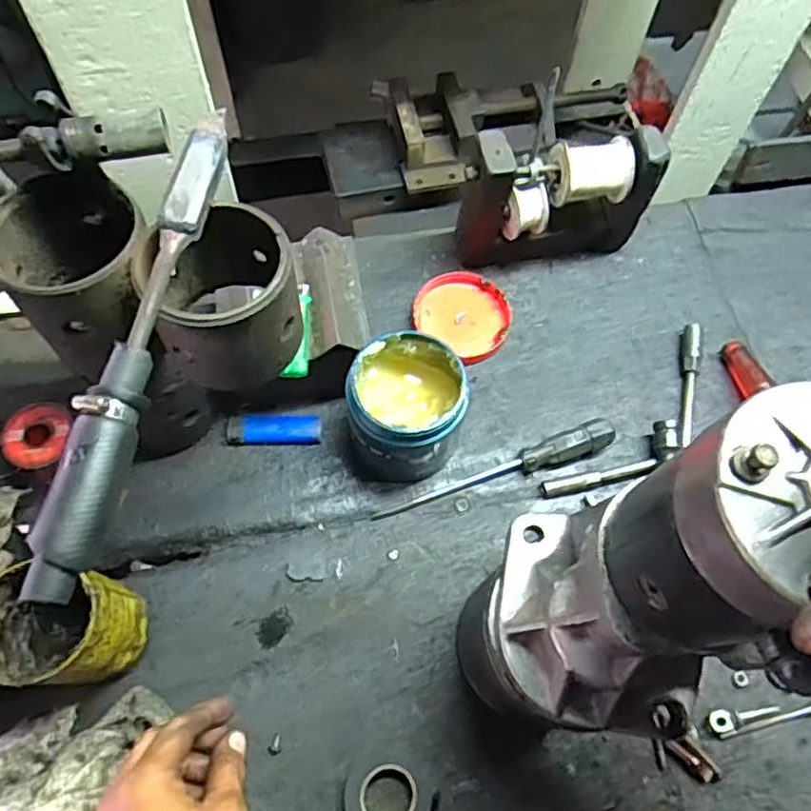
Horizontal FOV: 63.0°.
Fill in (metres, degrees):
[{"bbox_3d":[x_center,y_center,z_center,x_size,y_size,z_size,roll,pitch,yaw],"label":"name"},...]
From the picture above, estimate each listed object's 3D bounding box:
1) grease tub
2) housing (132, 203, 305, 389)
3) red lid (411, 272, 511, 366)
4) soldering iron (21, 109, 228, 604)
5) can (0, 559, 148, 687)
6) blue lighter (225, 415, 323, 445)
[{"bbox_3d":[0.000,0.005,0.528,0.084,0.097,0.087,1,64,-1],"label":"grease tub"},{"bbox_3d":[-0.110,-0.071,0.403,0.085,0.075,0.098,-7,64,-5],"label":"housing"},{"bbox_3d":[0.054,-0.088,0.625,0.089,0.011,0.080,33,68,14],"label":"red lid"},{"bbox_3d":[-0.137,-0.040,0.341,0.024,0.030,0.270,9,64,3],"label":"soldering iron"},{"bbox_3d":[-0.228,0.157,0.453,0.072,0.115,0.068,1,64,-1],"label":"can"},{"bbox_3d":[-0.113,0.020,0.567,0.081,0.009,0.025,-2,64,-3],"label":"blue lighter"}]

